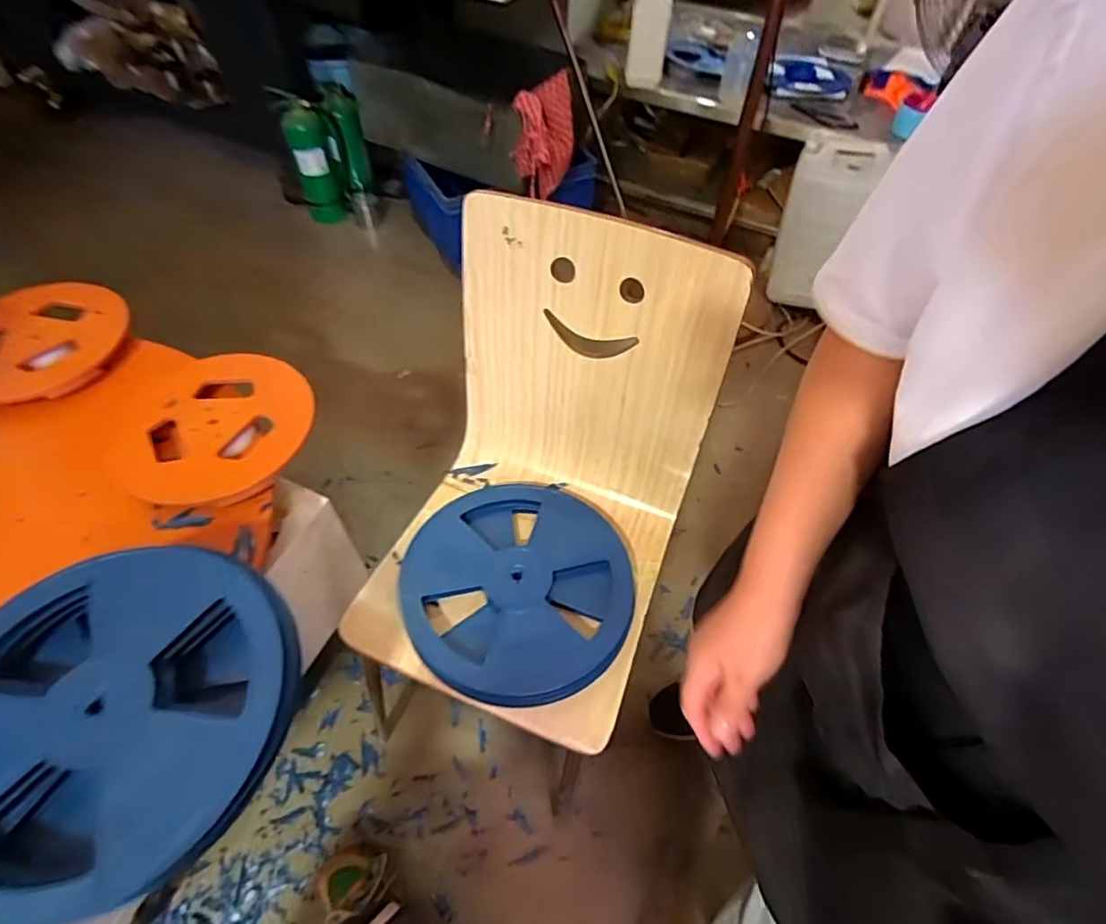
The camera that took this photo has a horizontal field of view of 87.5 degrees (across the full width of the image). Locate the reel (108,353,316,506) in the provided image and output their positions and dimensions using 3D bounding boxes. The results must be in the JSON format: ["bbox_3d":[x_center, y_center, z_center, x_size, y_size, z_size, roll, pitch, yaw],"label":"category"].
[{"bbox_3d":[-0.500,-0.061,0.845,0.286,0.049,0.261,2,52,-3],"label":"reel"}]

